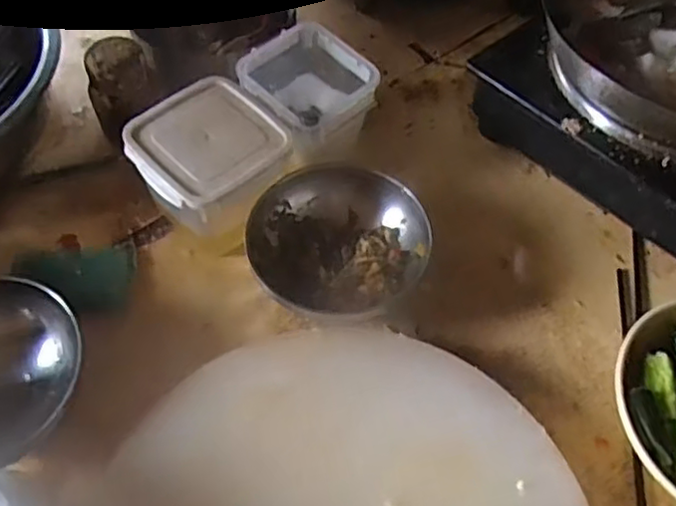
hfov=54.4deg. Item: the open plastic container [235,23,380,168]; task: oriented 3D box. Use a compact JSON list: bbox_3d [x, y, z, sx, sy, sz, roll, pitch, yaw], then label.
[{"bbox_3d":[-0.033,-0.160,0.718,0.126,0.107,0.131,-37,64,-23],"label":"open plastic container"}]

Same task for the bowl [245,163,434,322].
[{"bbox_3d":[-0.002,-0.003,0.639,0.155,0.077,0.155,0,56,-1],"label":"bowl"}]

